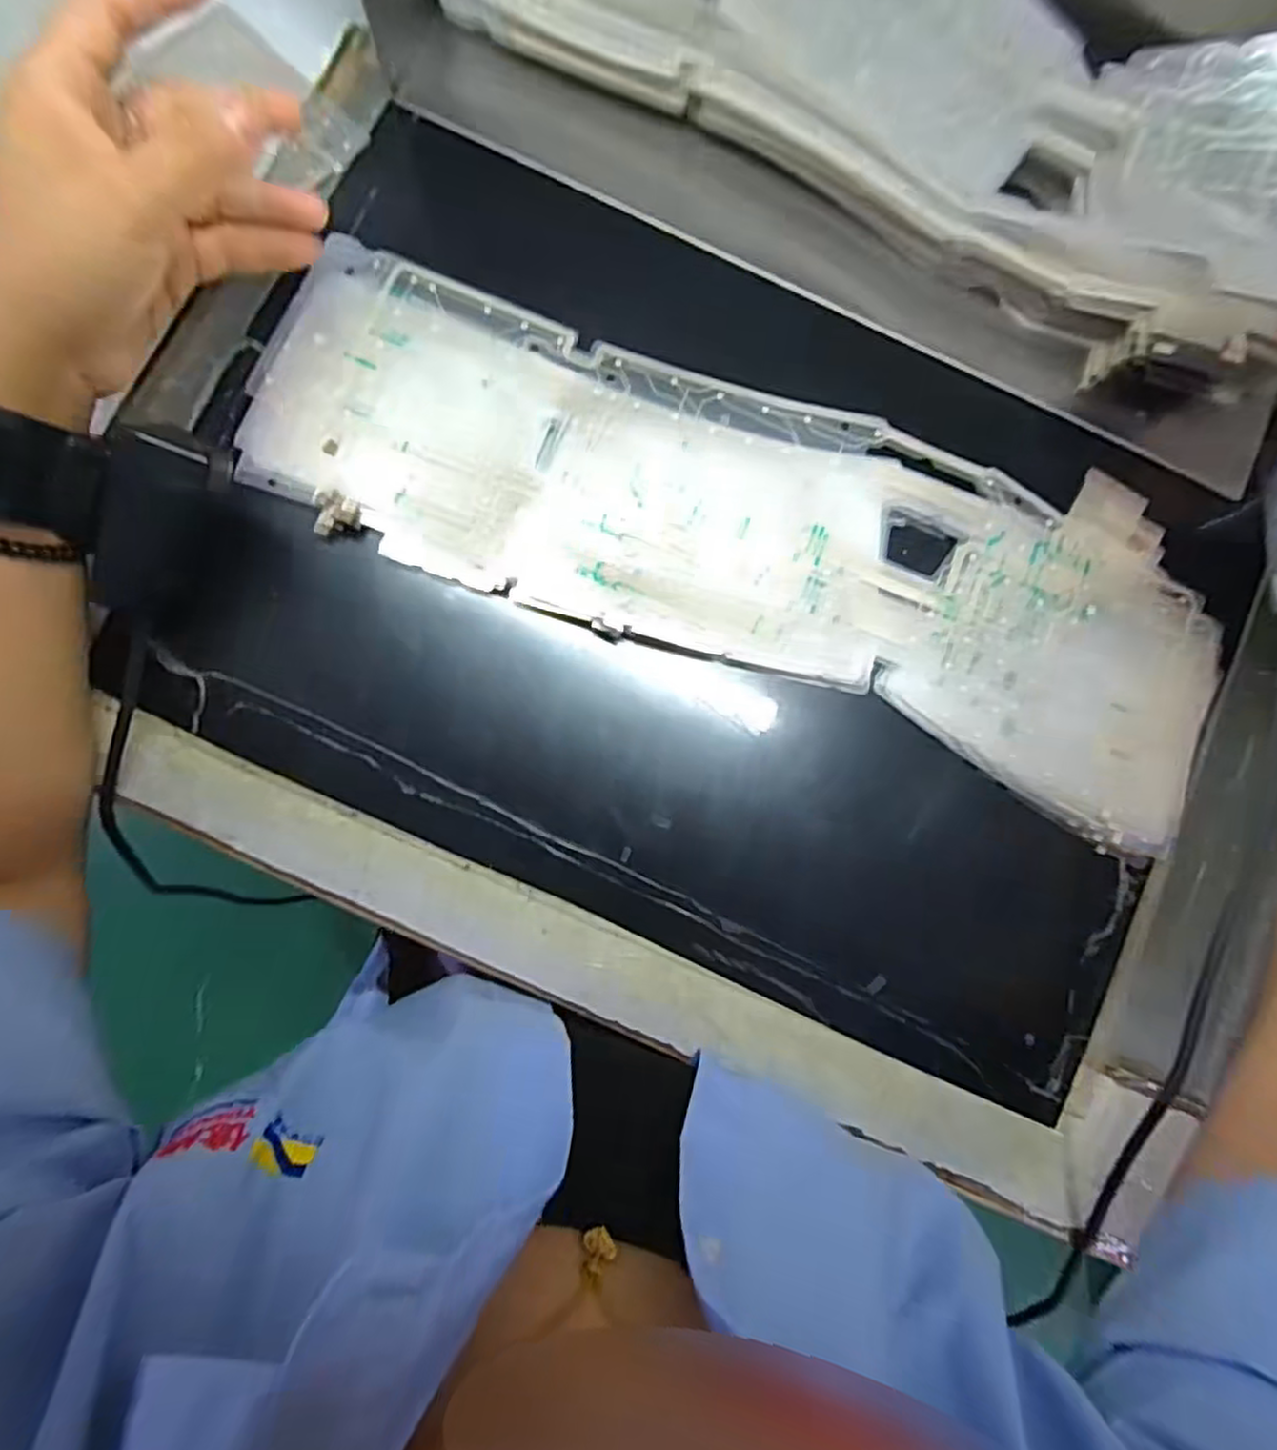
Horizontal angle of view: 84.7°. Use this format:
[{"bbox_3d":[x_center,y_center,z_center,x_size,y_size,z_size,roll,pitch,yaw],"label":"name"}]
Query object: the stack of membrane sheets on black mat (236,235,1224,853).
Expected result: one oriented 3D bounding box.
[{"bbox_3d":[0.055,-0.090,0.324,0.450,0.017,0.140,22,86,-3],"label":"stack of membrane sheets on black mat"}]

